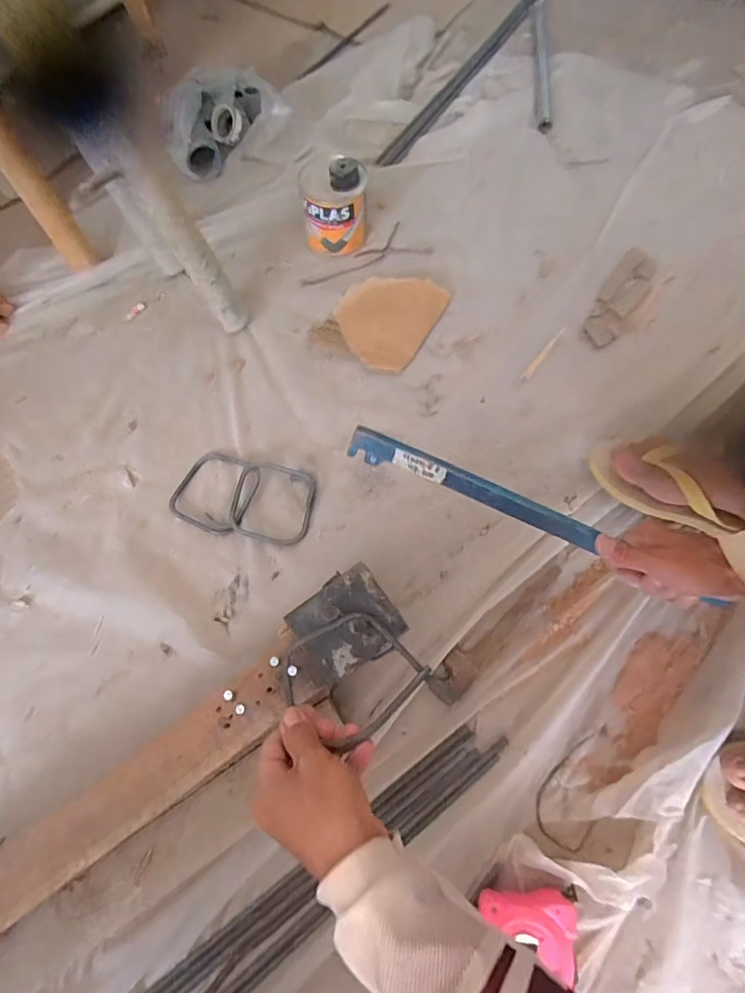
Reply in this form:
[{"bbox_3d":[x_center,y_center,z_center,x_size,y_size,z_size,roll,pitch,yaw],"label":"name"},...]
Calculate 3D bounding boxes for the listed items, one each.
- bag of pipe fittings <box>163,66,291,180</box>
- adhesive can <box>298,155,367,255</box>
[{"bbox_3d":[-0.251,-0.625,0.818,0.205,0.086,0.137,-31,72,-11],"label":"bag of pipe fittings"},{"bbox_3d":[-0.055,-0.428,0.727,0.092,0.101,0.083,2,69,1],"label":"adhesive can"}]

